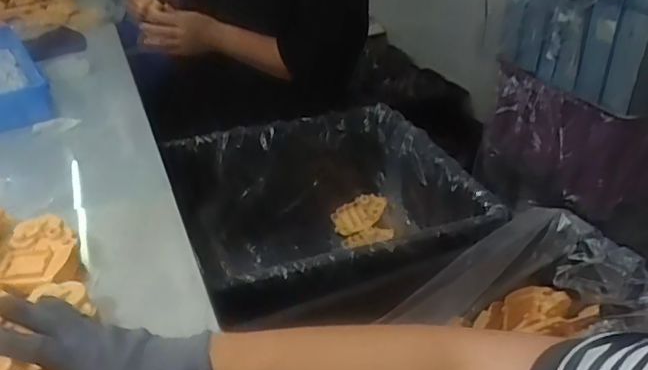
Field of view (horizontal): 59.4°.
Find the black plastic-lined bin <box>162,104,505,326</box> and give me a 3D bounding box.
[{"bbox_3d":[0.003,0.087,0.933,0.435,0.237,0.491,-12,33,-18],"label":"black plastic-lined bin"}]

